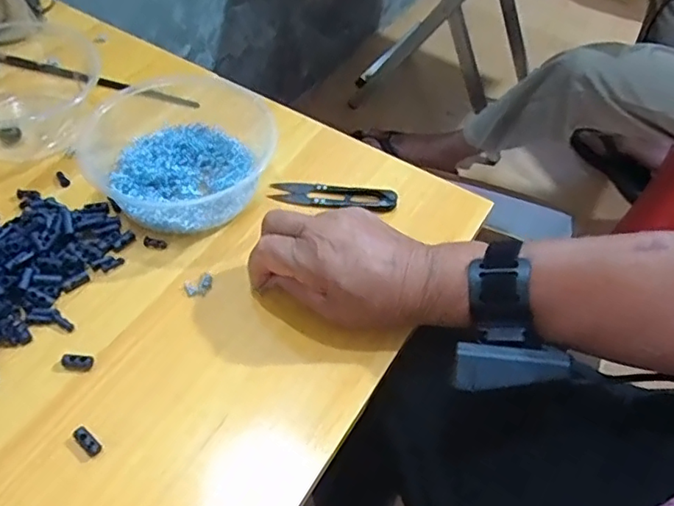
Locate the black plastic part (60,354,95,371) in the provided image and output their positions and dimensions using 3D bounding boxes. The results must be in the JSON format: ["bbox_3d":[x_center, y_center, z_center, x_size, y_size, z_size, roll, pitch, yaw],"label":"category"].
[{"bbox_3d":[-0.169,0.070,0.378,0.020,0.006,0.010,9,52,1],"label":"black plastic part"}]

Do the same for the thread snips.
[{"bbox_3d":[-0.003,-0.048,0.484,0.104,0.012,0.024,6,52,-1],"label":"thread snips"}]

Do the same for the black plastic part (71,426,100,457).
[{"bbox_3d":[-0.148,0.111,0.345,0.019,0.005,0.008,36,58,21],"label":"black plastic part"}]

